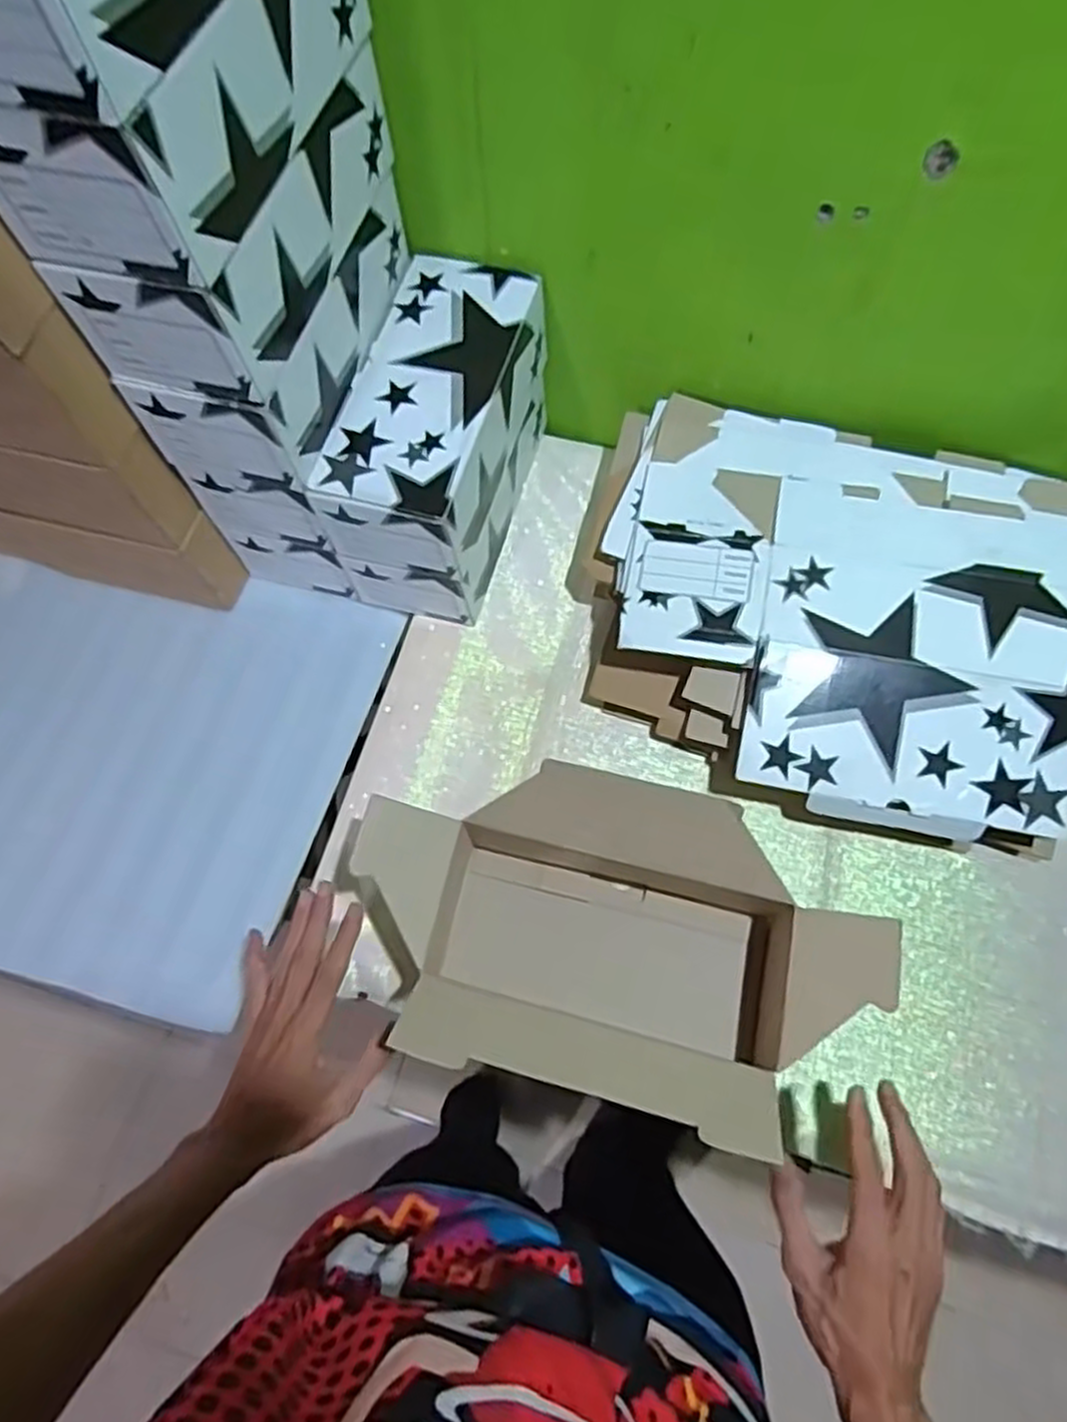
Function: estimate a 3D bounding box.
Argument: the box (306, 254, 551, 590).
[{"bbox_3d":[-0.085,-0.264,0.702,0.124,0.098,0.271,16,70,8],"label":"box"}]

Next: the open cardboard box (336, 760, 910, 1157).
[{"bbox_3d":[0.057,0.171,0.622,0.384,0.163,0.234,13,72,7],"label":"open cardboard box"}]

